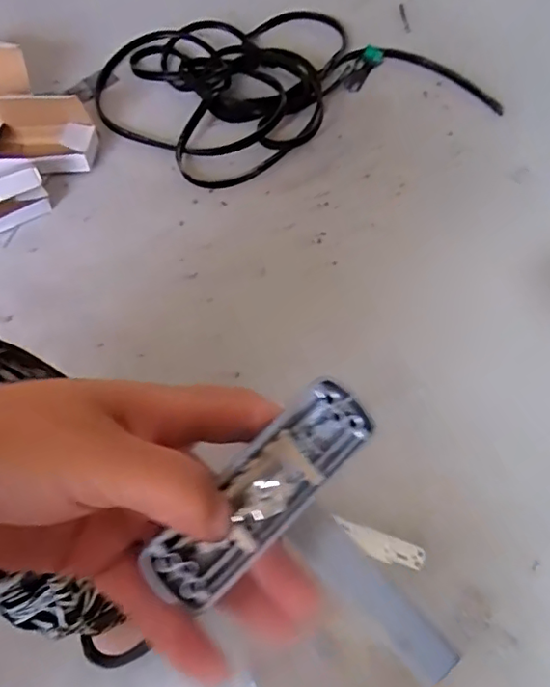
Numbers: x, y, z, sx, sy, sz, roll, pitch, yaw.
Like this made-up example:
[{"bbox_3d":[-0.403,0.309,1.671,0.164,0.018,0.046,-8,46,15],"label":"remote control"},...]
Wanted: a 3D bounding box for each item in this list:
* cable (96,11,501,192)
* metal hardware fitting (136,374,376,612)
[{"bbox_3d":[0.034,-0.583,1.196,0.809,0.051,0.513,-15,60,-9],"label":"cable"},{"bbox_3d":[-0.004,0.056,0.205,0.098,0.016,0.032,-46,105,-10],"label":"metal hardware fitting"}]

